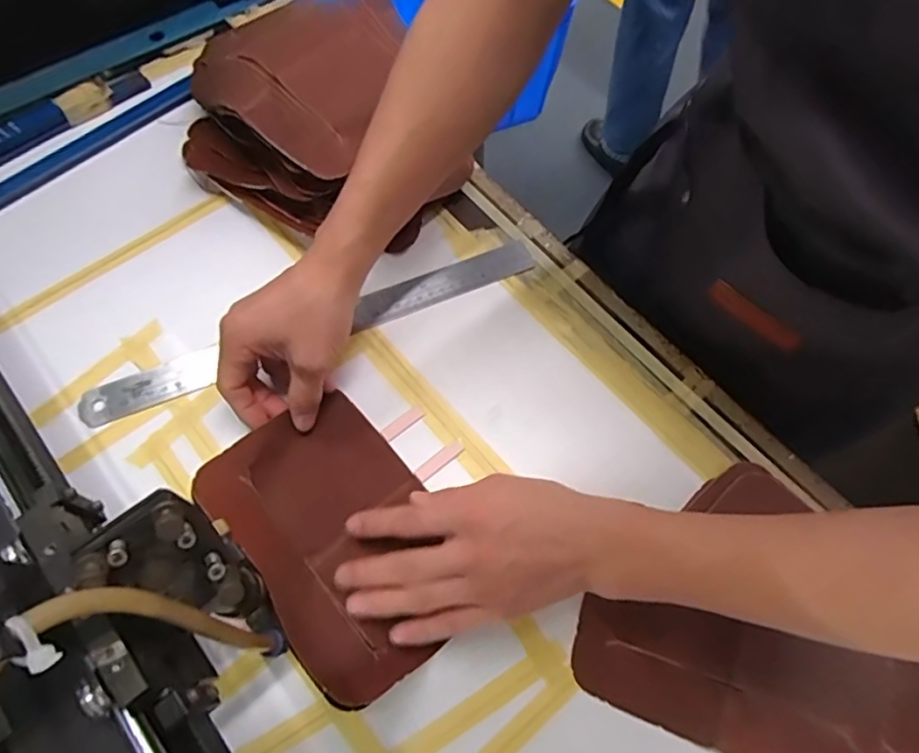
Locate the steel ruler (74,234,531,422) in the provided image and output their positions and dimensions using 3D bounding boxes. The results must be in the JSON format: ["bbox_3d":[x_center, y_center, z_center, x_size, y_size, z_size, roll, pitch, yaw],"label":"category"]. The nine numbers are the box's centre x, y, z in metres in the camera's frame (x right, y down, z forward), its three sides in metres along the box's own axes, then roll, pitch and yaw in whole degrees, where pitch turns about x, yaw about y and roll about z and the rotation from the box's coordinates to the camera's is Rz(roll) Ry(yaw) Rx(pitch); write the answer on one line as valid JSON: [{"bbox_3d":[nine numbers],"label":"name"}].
[{"bbox_3d":[-0.111,-0.042,0.479,0.376,0.006,0.032,-22,68,-13],"label":"steel ruler"}]

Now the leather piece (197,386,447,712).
[{"bbox_3d":[-0.080,0.108,0.401,0.126,0.017,0.188,-34,73,-24],"label":"leather piece"}]

